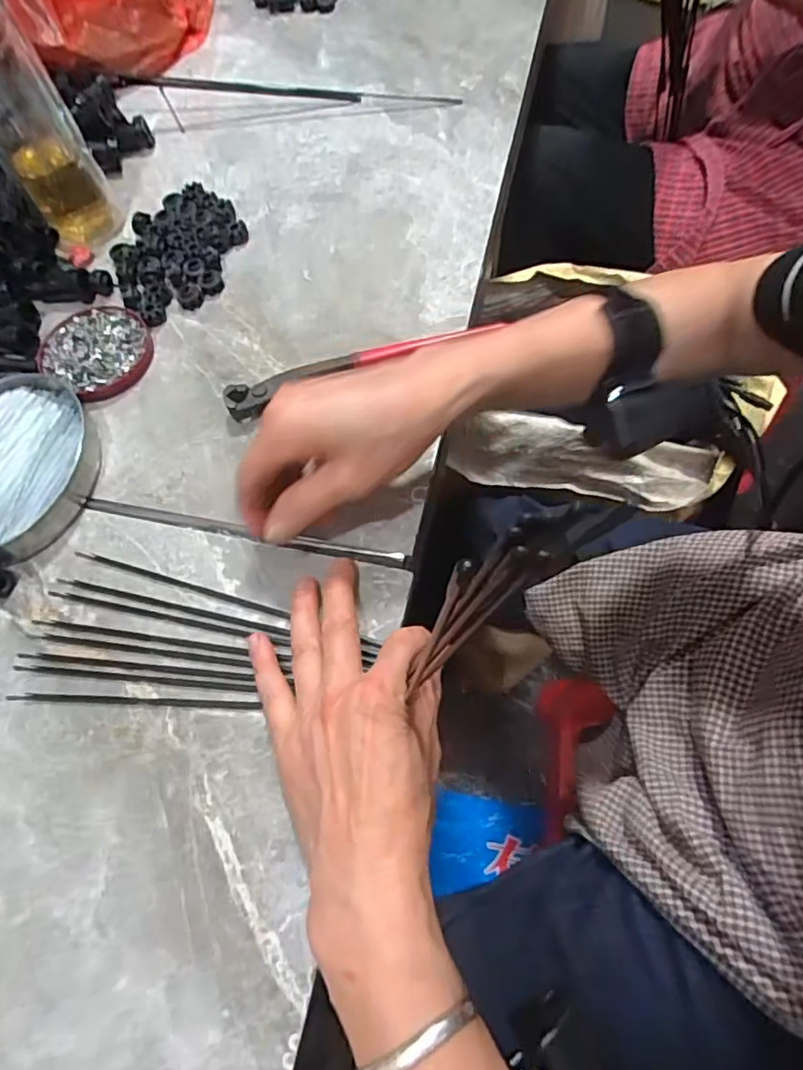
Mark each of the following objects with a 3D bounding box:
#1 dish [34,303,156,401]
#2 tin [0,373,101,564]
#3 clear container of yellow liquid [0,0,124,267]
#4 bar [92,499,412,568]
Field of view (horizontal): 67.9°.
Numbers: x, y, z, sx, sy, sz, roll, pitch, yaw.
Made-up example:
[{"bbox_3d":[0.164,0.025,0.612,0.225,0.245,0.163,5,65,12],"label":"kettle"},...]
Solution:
[{"bbox_3d":[-0.228,-0.140,0.453,0.080,0.012,0.074,-1,65,3],"label":"dish"},{"bbox_3d":[-0.267,-0.050,0.406,0.104,0.027,0.137,-7,65,0],"label":"tin"},{"bbox_3d":[-0.279,-0.307,0.437,0.064,0.168,0.071,-29,66,-10],"label":"clear container of yellow liquid"},{"bbox_3d":[-0.103,-0.002,0.383,0.222,0.006,0.010,10,66,8],"label":"bar"}]

